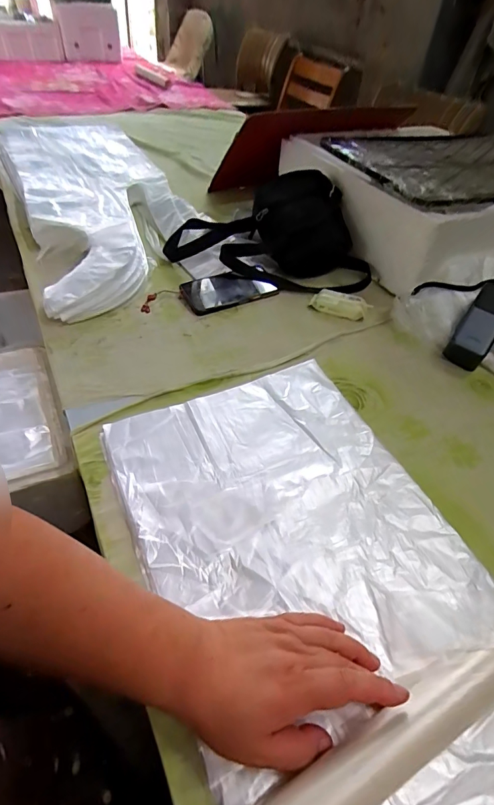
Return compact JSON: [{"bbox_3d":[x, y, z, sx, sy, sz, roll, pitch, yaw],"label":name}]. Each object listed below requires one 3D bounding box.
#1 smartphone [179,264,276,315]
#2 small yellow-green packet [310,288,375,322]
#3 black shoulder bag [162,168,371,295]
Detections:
[{"bbox_3d":[-0.029,-0.200,0.726,0.159,0.014,0.087,-23,67,-17],"label":"smartphone"},{"bbox_3d":[0.157,-0.167,0.705,0.094,0.025,0.053,16,47,10],"label":"small yellow-green packet"},{"bbox_3d":[0.044,-0.321,0.775,0.389,0.144,0.183,17,48,11],"label":"black shoulder bag"}]

